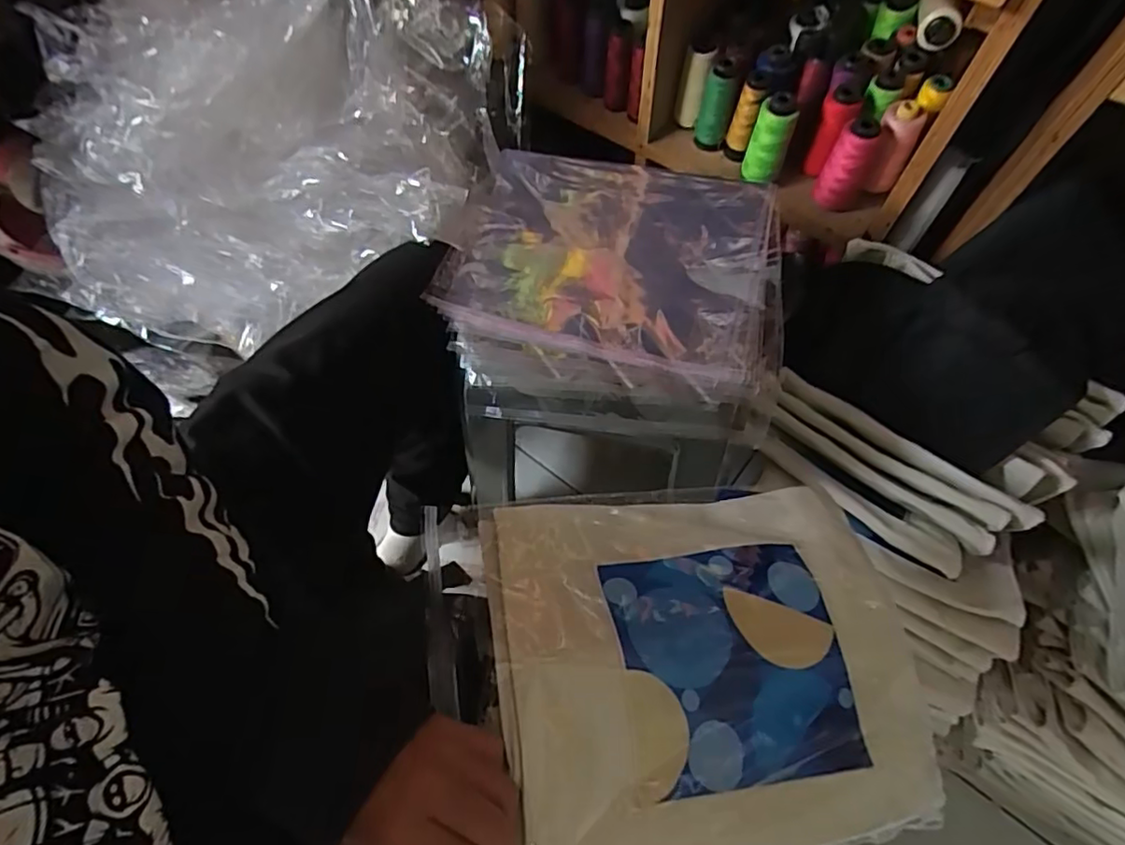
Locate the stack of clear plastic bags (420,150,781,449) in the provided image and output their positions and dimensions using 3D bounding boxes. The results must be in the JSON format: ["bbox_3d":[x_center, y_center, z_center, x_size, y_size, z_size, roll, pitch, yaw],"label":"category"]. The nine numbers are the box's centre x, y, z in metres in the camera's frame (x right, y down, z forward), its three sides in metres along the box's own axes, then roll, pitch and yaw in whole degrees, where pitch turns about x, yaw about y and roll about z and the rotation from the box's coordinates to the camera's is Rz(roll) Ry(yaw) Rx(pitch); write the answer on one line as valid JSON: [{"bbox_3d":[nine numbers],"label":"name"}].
[{"bbox_3d":[0.044,-0.132,0.575,0.314,0.032,0.304,9,66,6],"label":"stack of clear plastic bags"}]

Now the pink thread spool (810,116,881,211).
[{"bbox_3d":[0.352,-0.320,0.736,0.049,0.118,0.049,-1,65,1],"label":"pink thread spool"}]

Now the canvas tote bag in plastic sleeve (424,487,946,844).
[{"bbox_3d":[0.081,0.145,0.396,0.325,0.032,0.244,1,48,-17],"label":"canvas tote bag in plastic sleeve"}]

